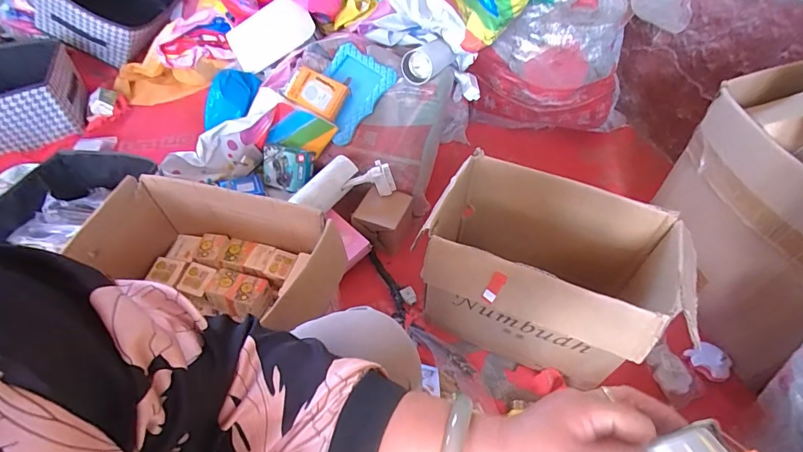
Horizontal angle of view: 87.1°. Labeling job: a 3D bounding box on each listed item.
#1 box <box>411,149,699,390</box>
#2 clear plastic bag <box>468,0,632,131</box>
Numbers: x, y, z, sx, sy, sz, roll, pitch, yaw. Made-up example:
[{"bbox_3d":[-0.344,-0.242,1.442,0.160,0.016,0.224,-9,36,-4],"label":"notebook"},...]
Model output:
[{"bbox_3d":[0.259,0.096,0.762,0.402,0.269,0.237,20,54,15],"label":"box"},{"bbox_3d":[0.415,-0.452,1.074,0.406,0.521,0.223,18,53,13],"label":"clear plastic bag"}]

